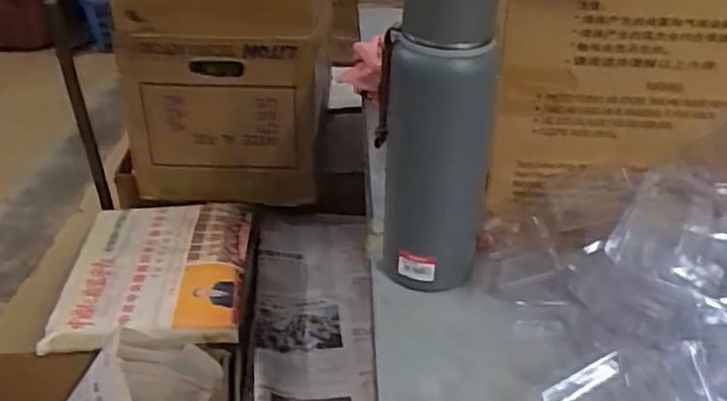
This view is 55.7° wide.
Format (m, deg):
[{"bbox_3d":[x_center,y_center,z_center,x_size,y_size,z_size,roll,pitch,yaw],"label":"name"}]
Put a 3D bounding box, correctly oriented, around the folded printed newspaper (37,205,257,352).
[{"bbox_3d":[-0.326,0.102,1.111,0.267,0.032,0.340,-1,32,-4],"label":"folded printed newspaper"}]

